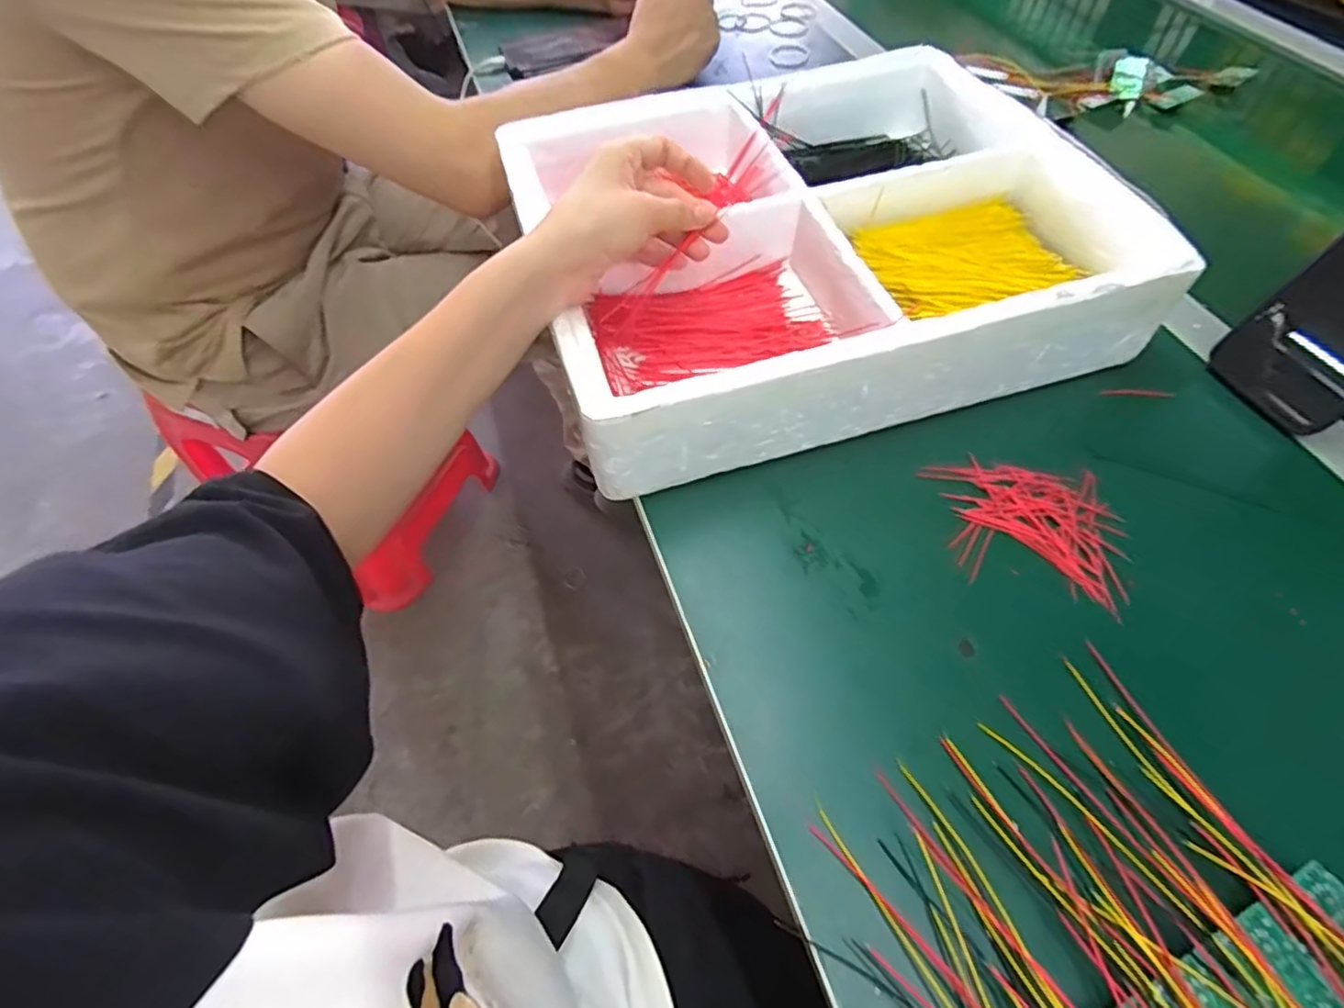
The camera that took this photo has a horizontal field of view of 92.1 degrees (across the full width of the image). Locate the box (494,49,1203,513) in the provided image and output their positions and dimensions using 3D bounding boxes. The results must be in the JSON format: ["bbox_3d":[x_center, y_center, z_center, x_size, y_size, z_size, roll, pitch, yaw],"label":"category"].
[{"bbox_3d":[0.094,-0.191,0.462,0.373,0.076,0.305,-15,58,-9],"label":"box"}]

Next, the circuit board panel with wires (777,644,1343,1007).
[{"bbox_3d":[0.181,0.183,0.251,0.176,0.021,0.204,-27,60,-16],"label":"circuit board panel with wires"}]

